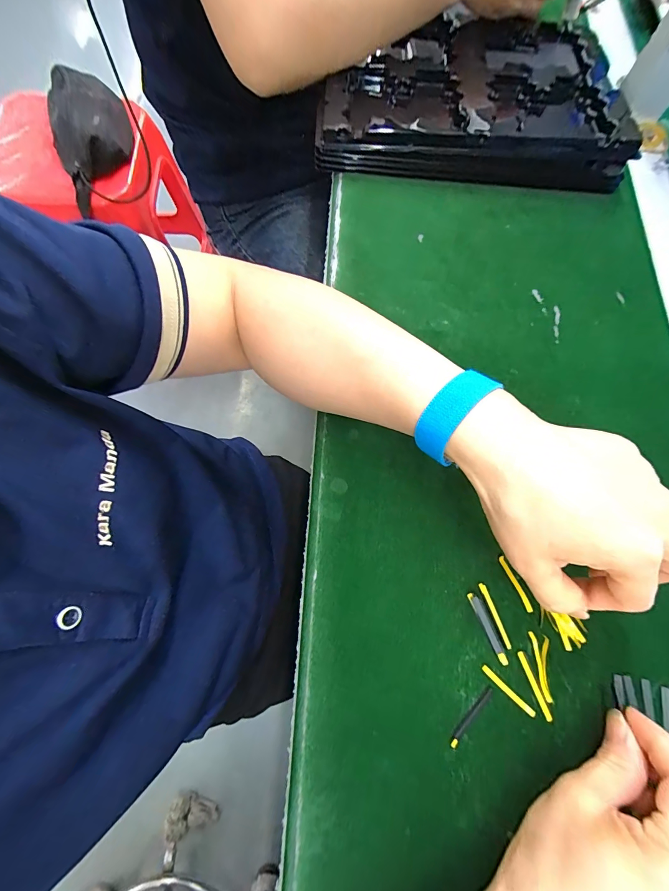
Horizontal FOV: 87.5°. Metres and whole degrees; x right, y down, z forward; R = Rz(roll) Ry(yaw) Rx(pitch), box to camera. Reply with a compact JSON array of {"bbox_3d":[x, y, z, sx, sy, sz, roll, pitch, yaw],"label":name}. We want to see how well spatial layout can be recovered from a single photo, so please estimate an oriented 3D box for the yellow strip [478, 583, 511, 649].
[{"bbox_3d":[0.106,0.112,0.229,0.004,0.004,0.041,-19,75,-7],"label":"yellow strip"}]

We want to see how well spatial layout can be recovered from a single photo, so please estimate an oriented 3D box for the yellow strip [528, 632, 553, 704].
[{"bbox_3d":[0.133,0.141,0.222,0.011,0.004,0.038,1,73,-1],"label":"yellow strip"}]

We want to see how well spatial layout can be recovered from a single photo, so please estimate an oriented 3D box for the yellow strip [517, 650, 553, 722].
[{"bbox_3d":[0.126,0.151,0.219,0.004,0.004,0.040,-18,75,-7],"label":"yellow strip"}]

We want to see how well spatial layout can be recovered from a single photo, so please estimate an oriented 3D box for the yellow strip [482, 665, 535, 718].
[{"bbox_3d":[0.108,0.153,0.217,0.038,0.004,0.005,42,76,10],"label":"yellow strip"}]

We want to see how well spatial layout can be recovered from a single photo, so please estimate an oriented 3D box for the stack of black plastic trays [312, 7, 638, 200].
[{"bbox_3d":[0.131,-0.367,0.357,0.284,0.040,0.211,2,73,-1],"label":"stack of black plastic trays"}]

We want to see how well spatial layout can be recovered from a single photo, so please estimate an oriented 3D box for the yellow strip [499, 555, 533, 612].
[{"bbox_3d":[0.123,0.094,0.236,0.005,0.004,0.038,-23,75,-8],"label":"yellow strip"}]

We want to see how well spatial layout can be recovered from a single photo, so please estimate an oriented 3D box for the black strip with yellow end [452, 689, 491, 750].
[{"bbox_3d":[0.084,0.166,0.213,0.039,0.004,0.005,-42,79,-13],"label":"black strip with yellow end"}]

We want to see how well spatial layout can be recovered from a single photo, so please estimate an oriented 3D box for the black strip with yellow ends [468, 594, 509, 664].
[{"bbox_3d":[0.100,0.119,0.227,0.006,0.004,0.045,-22,75,-8],"label":"black strip with yellow ends"}]

